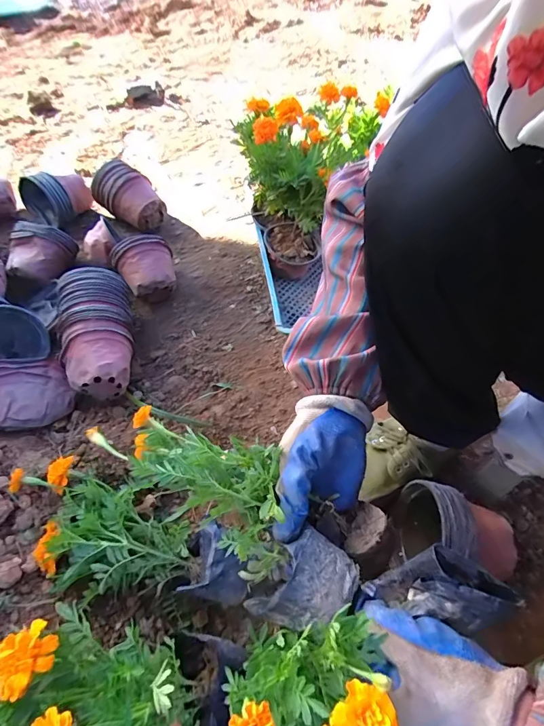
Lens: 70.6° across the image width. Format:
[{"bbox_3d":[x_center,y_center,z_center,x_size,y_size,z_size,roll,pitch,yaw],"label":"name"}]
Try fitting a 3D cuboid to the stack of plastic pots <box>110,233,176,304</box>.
[{"bbox_3d":[-0.210,-0.152,0.645,0.090,0.092,0.083,-17,57,-14],"label":"stack of plastic pots"}]

